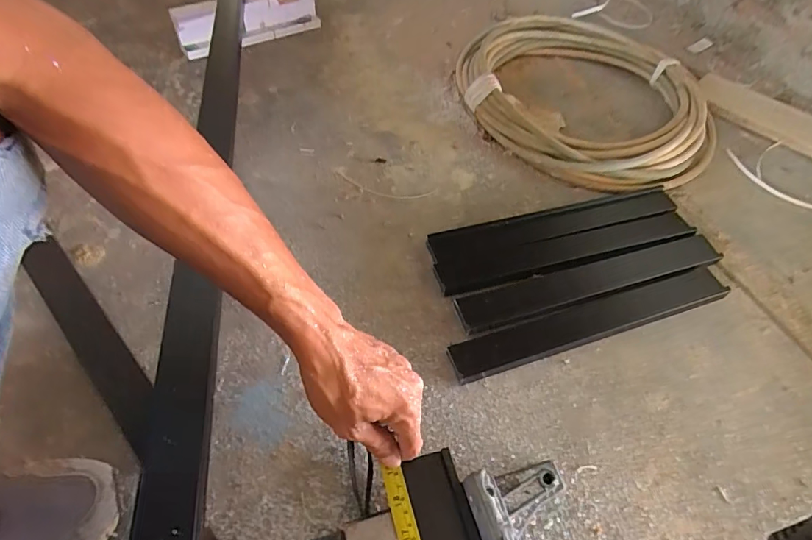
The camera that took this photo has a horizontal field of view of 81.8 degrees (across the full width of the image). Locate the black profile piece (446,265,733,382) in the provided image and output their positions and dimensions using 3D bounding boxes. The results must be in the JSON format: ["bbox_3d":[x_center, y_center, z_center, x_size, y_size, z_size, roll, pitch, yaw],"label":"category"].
[{"bbox_3d":[0.234,0.063,0.579,0.378,0.024,0.046,-14,56,-13],"label":"black profile piece"}]

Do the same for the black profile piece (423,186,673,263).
[{"bbox_3d":[0.215,-0.065,0.683,0.377,0.015,0.051,-13,56,-12],"label":"black profile piece"}]

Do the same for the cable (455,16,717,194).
[{"bbox_3d":[0.317,-0.324,0.840,0.473,0.053,0.410,35,60,20],"label":"cable"}]

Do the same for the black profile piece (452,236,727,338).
[{"bbox_3d":[0.246,0.016,0.621,0.377,0.019,0.051,-14,56,-13],"label":"black profile piece"}]

